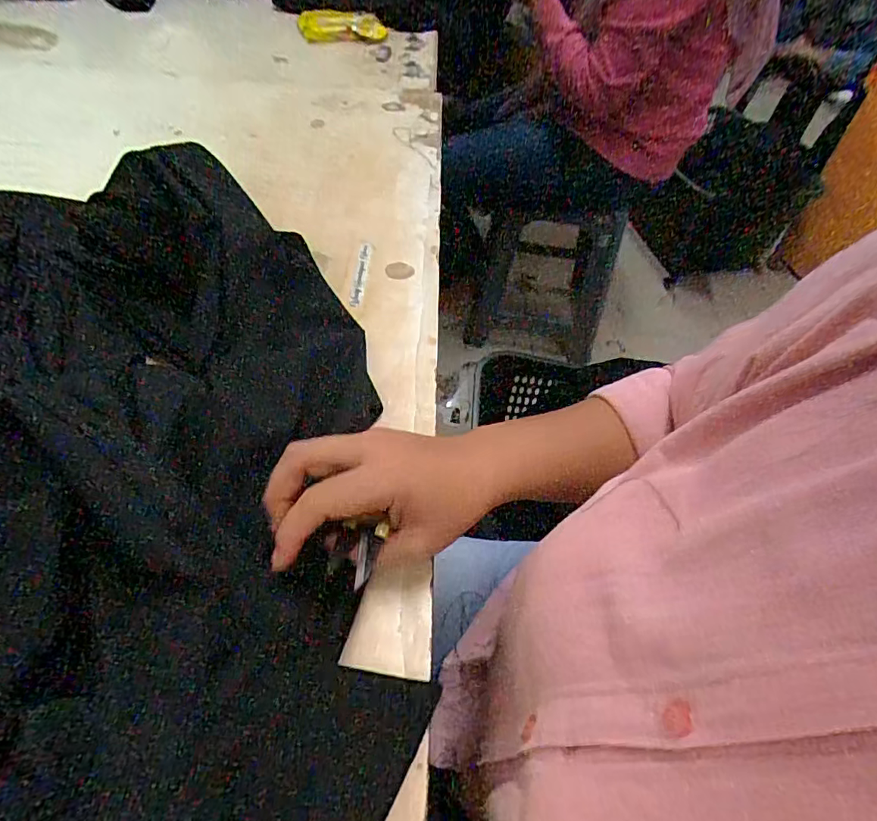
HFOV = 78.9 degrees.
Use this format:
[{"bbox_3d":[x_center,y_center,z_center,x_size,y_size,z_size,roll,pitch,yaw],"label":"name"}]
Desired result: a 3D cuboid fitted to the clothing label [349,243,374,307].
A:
[{"bbox_3d":[-0.070,-0.124,0.486,0.011,0.007,0.084,5,52,-1],"label":"clothing label"}]

